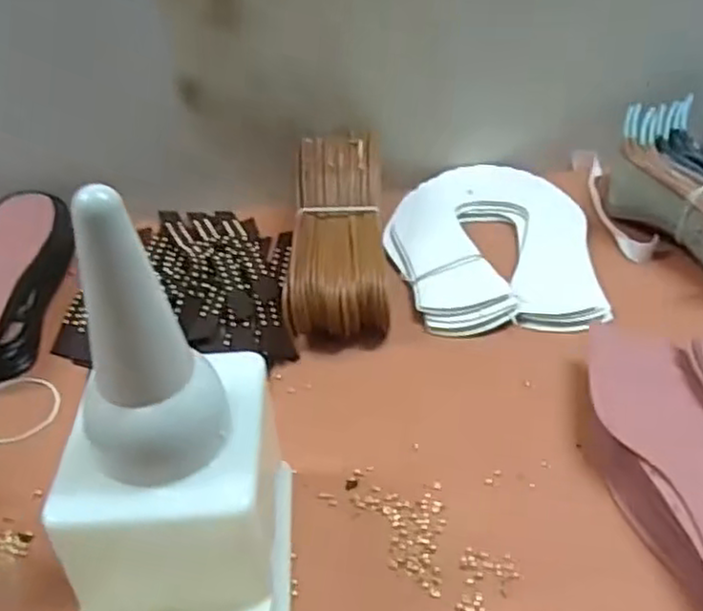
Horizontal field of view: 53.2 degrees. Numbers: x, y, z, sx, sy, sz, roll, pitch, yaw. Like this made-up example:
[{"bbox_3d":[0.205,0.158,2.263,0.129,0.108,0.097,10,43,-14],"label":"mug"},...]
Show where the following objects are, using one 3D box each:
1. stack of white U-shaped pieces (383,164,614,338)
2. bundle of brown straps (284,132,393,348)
[{"bbox_3d":[0.128,-0.064,0.657,0.181,0.016,0.251,0,41,7],"label":"stack of white U-shaped pieces"},{"bbox_3d":[-0.009,-0.067,0.620,0.080,0.072,0.226,-2,41,3],"label":"bundle of brown straps"}]

